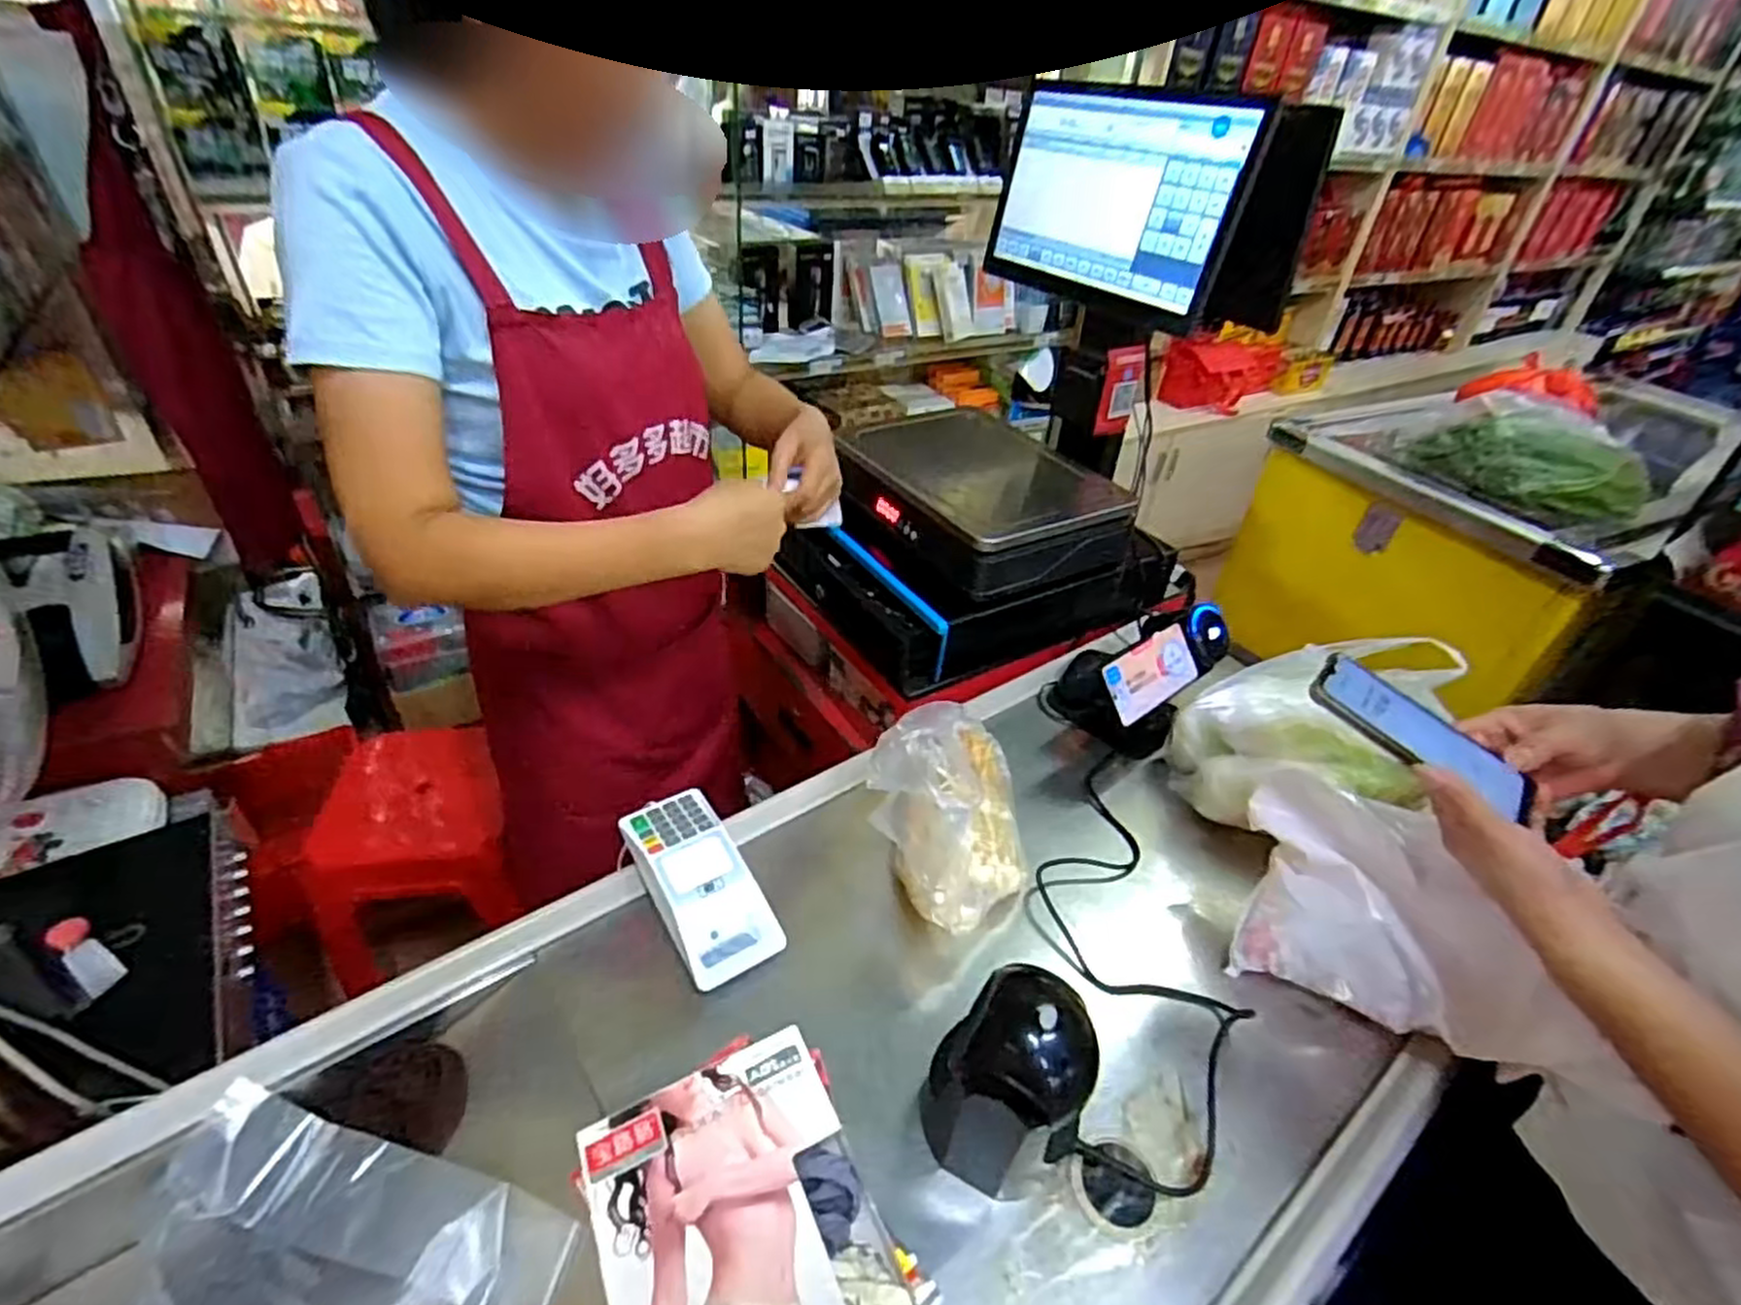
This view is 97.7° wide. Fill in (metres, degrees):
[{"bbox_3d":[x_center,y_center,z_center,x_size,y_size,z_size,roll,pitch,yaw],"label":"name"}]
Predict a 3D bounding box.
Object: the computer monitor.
[{"bbox_3d":[0.305,-0.549,0.935,0.069,0.237,0.372,-14,41,-32],"label":"computer monitor"}]

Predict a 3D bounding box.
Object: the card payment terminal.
[{"bbox_3d":[-0.155,0.202,0.676,0.081,0.053,0.180,-20,45,-29],"label":"card payment terminal"}]

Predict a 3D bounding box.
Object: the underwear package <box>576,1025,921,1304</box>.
[{"bbox_3d":[-0.057,0.278,0.353,0.126,0.022,0.166,-15,42,-24],"label":"underwear package"}]

